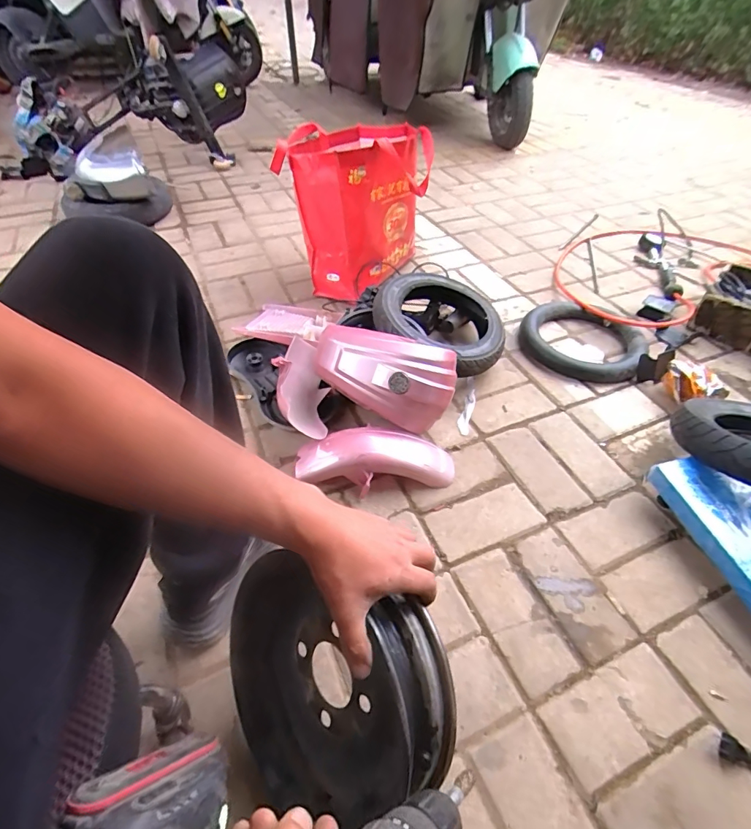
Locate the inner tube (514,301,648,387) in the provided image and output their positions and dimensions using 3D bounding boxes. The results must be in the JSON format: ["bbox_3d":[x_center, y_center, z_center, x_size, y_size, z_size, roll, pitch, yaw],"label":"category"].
[{"bbox_3d":[0.484,-0.175,1.049,0.248,0.040,0.281,-34,57,-29],"label":"inner tube"}]

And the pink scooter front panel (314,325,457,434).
[{"bbox_3d":[-0.002,-0.076,0.811,0.282,0.121,0.115,23,50,19],"label":"pink scooter front panel"}]

